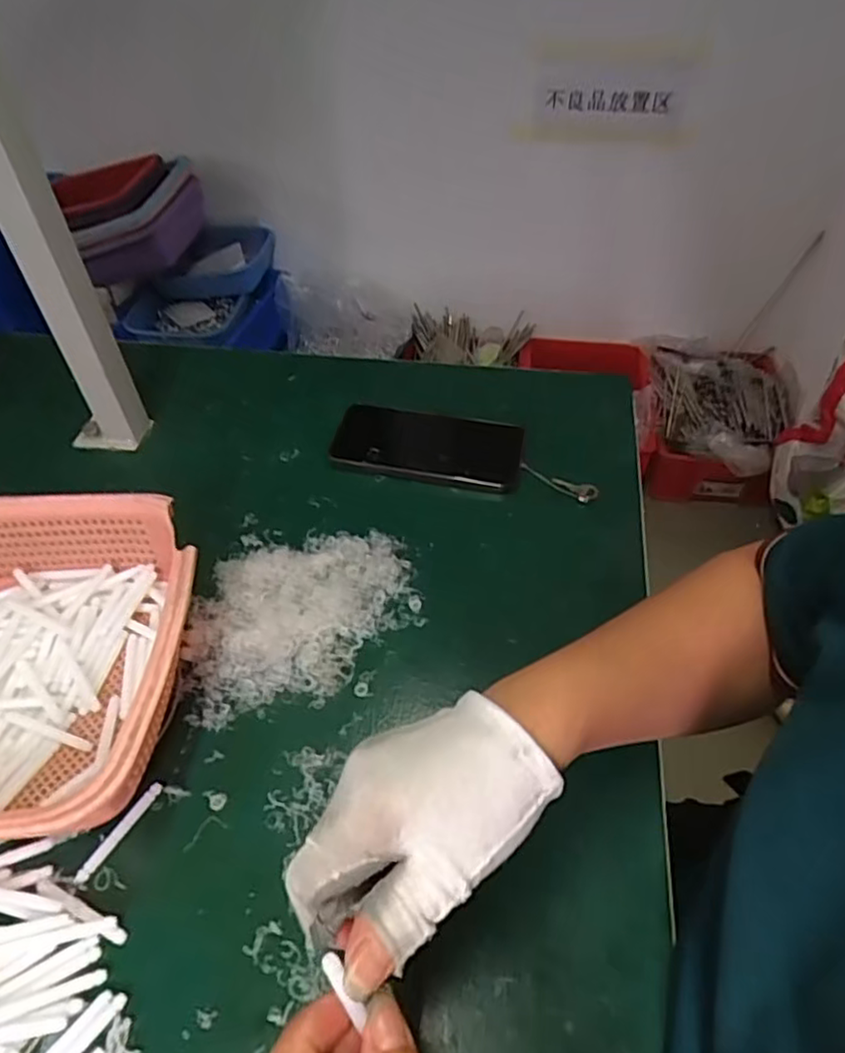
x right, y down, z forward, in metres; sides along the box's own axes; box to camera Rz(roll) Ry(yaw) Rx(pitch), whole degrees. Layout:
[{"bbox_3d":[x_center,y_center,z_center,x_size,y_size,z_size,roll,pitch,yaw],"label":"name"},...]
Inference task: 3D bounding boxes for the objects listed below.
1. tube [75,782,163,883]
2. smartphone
[{"bbox_3d":[-0.170,0.171,0.368,0.007,0.006,0.059,25,54,21],"label":"tube"},{"bbox_3d":[0.004,-0.071,0.564,0.160,0.015,0.080,9,50,9],"label":"smartphone"}]

